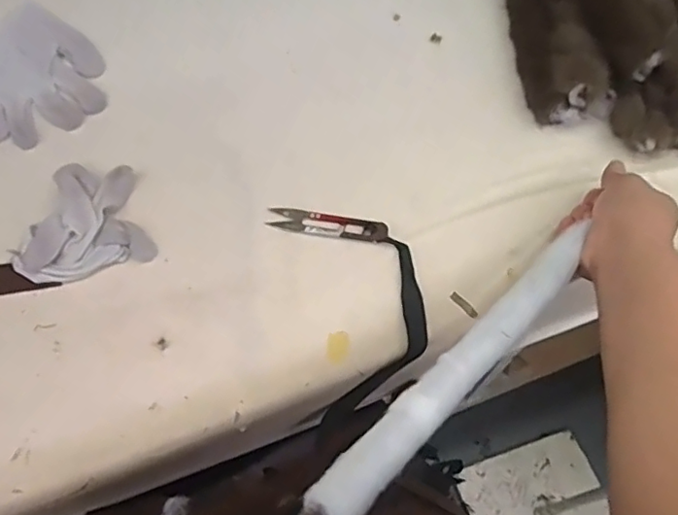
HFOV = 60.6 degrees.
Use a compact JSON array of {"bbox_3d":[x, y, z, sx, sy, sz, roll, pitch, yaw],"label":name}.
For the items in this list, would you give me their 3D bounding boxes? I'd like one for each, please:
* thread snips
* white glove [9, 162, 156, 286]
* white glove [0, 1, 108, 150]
[{"bbox_3d":[-0.009,-0.026,0.484,0.098,0.007,0.020,10,61,6],"label":"thread snips"},{"bbox_3d":[-0.214,-0.034,0.480,0.100,0.020,0.107,-16,61,-8],"label":"white glove"},{"bbox_3d":[-0.289,-0.175,0.550,0.120,0.037,0.129,-28,64,-15],"label":"white glove"}]

